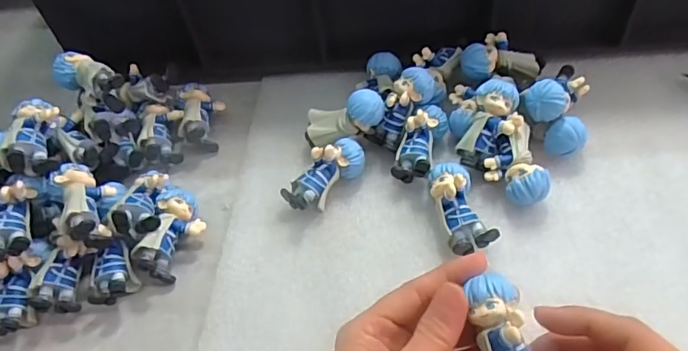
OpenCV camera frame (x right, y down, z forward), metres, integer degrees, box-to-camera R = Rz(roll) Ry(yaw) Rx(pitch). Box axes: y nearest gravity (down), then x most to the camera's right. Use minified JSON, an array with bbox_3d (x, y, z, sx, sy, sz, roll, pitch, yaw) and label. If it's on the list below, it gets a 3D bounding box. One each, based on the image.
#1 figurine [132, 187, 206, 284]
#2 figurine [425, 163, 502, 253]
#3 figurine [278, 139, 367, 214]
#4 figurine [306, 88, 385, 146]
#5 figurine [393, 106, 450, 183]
[{"bbox_3d":[-0.113,0.037,0.349,0.034,0.026,0.060,4,53,9],"label":"figurine"},{"bbox_3d":[0.074,0.021,0.335,0.027,0.033,0.060,-12,52,-3],"label":"figurine"},{"bbox_3d":[-0.012,0.001,0.361,0.064,0.033,0.024,-40,59,-23],"label":"figurine"},{"bbox_3d":[0.001,-0.040,0.379,0.059,0.022,0.023,-20,47,25],"label":"figurine"},{"bbox_3d":[0.054,-0.025,0.365,0.025,0.022,0.061,20,69,20],"label":"figurine"}]

